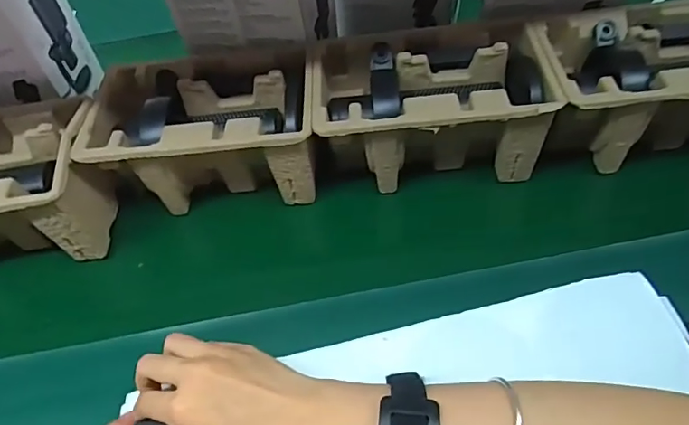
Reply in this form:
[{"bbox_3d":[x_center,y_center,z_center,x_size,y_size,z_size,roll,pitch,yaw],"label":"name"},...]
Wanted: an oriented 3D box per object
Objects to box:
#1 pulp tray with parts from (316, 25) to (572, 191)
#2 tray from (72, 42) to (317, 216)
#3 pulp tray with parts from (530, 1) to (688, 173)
[{"bbox_3d":[0.083,-0.105,0.530,0.219,0.098,0.142,-5,50,2],"label":"pulp tray with parts"},{"bbox_3d":[-0.140,-0.084,0.545,0.224,0.100,0.153,-6,50,2],"label":"tray"},{"bbox_3d":[0.311,-0.126,0.518,0.224,0.105,0.153,-5,50,3],"label":"pulp tray with parts"}]

